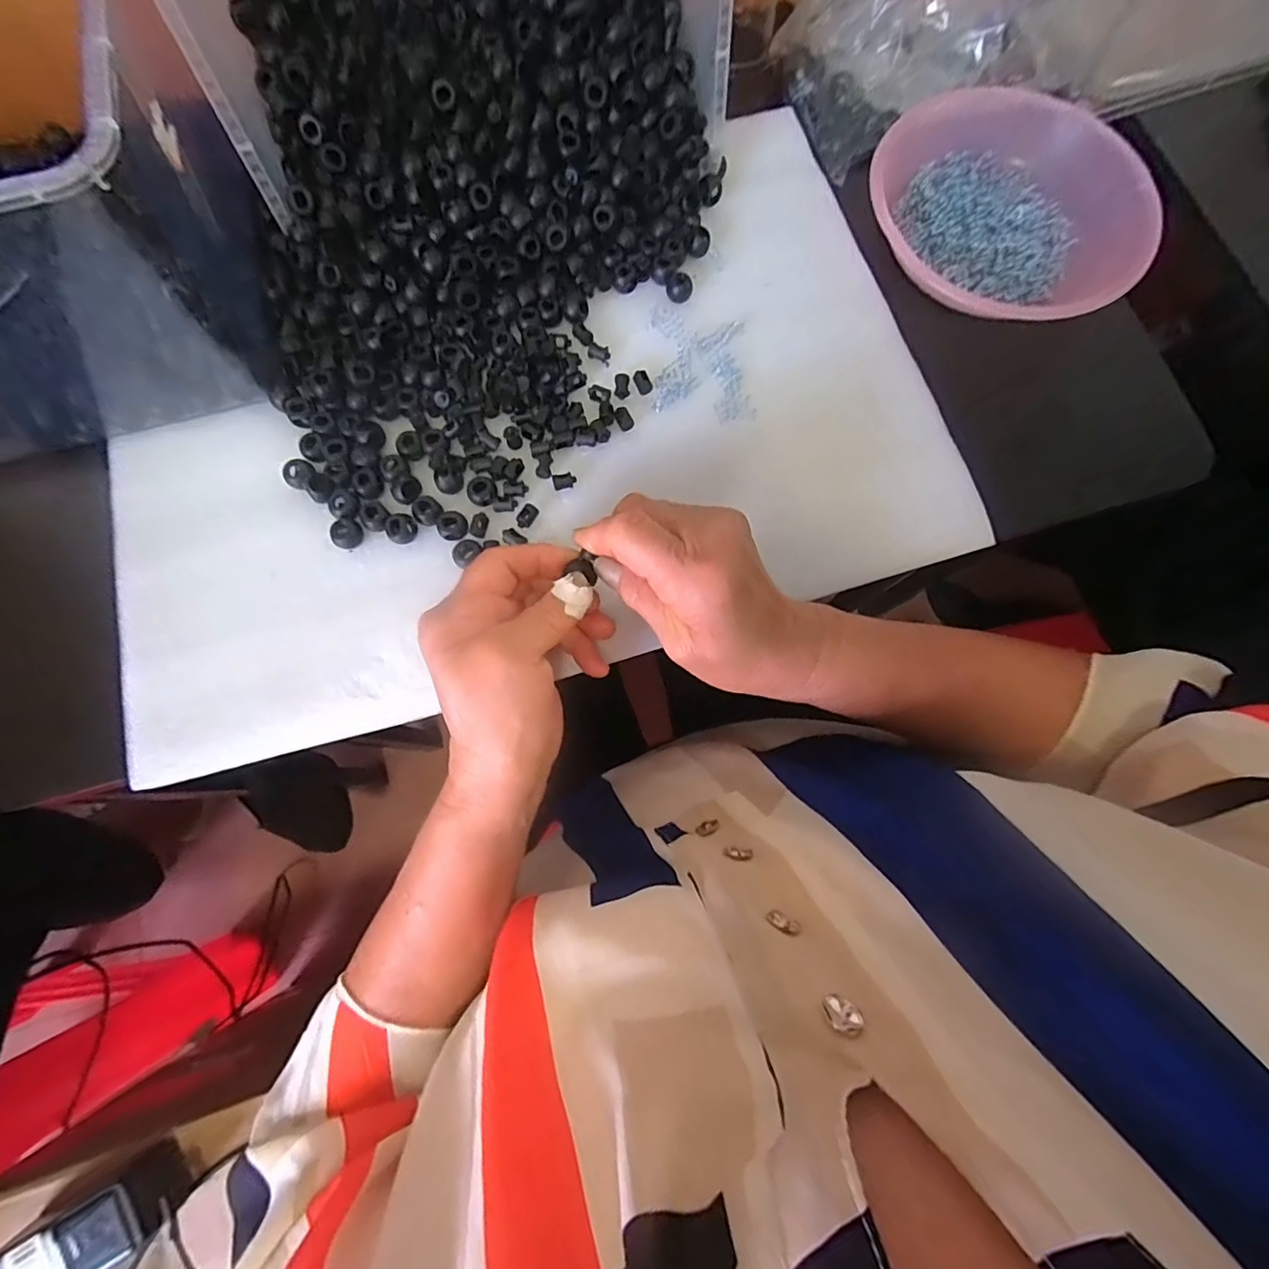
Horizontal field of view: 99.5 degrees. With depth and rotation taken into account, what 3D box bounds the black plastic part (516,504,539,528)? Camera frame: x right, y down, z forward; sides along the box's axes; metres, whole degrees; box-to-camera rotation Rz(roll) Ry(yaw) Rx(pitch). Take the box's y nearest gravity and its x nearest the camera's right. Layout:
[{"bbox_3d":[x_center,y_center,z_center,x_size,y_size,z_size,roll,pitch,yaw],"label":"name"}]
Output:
[{"bbox_3d":[-0.065,-0.072,0.326,0.009,0.004,0.016,35,79,7],"label":"black plastic part"}]

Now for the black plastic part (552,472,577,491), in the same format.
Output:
[{"bbox_3d":[-0.043,-0.095,0.332,0.014,0.006,0.010,-19,78,-5],"label":"black plastic part"}]

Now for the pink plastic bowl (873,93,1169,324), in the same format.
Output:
[{"bbox_3d":[0.254,-0.297,0.376,0.174,0.038,0.183,0,77,-1],"label":"pink plastic bowl"}]

